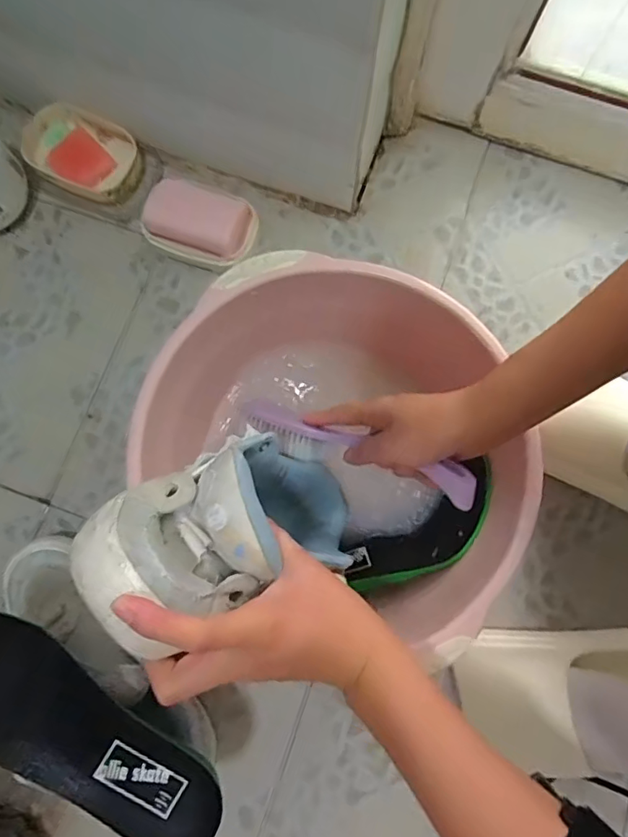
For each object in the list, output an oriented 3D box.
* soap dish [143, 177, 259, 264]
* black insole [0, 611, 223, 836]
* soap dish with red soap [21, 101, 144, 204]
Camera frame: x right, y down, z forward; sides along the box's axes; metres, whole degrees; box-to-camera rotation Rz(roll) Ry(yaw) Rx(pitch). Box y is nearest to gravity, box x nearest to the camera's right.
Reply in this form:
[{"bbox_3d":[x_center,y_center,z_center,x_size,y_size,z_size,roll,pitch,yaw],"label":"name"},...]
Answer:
[{"bbox_3d":[-0.119,-0.209,0.530,0.108,0.052,0.073,15,80,2],"label":"soap dish"},{"bbox_3d":[-0.166,0.215,0.336,0.224,0.029,0.071,41,82,-7],"label":"black insole"},{"bbox_3d":[-0.255,-0.292,0.550,0.144,0.039,0.084,27,80,4],"label":"soap dish with red soap"}]

